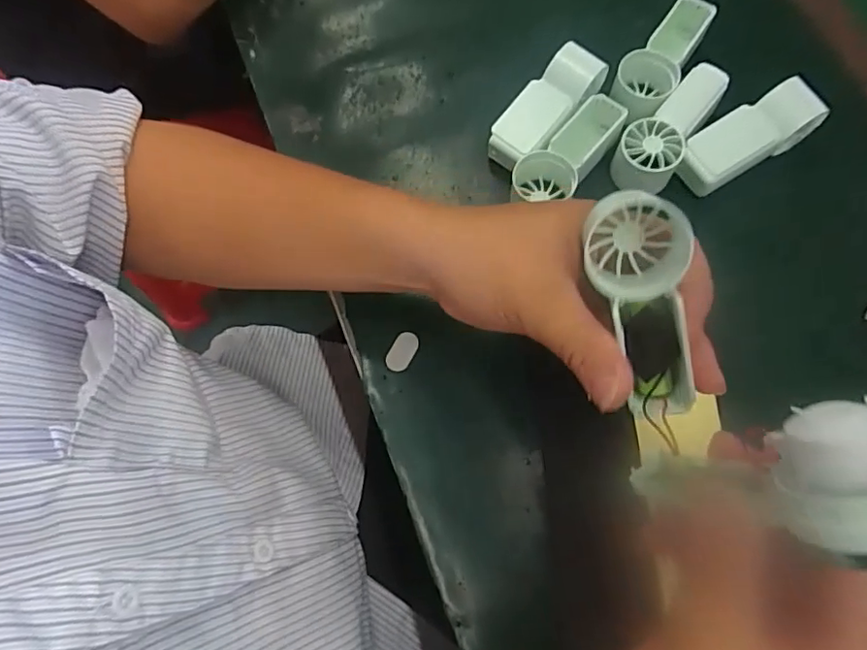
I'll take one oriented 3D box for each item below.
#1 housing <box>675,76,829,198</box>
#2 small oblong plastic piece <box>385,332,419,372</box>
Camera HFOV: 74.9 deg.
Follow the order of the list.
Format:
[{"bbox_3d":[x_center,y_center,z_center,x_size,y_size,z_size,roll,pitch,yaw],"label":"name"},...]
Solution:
[{"bbox_3d":[0.200,-0.120,0.368,0.096,0.031,0.034,-31,73,2],"label":"housing"},{"bbox_3d":[-0.019,0.017,0.355,0.015,0.004,0.026,27,72,8],"label":"small oblong plastic piece"}]

